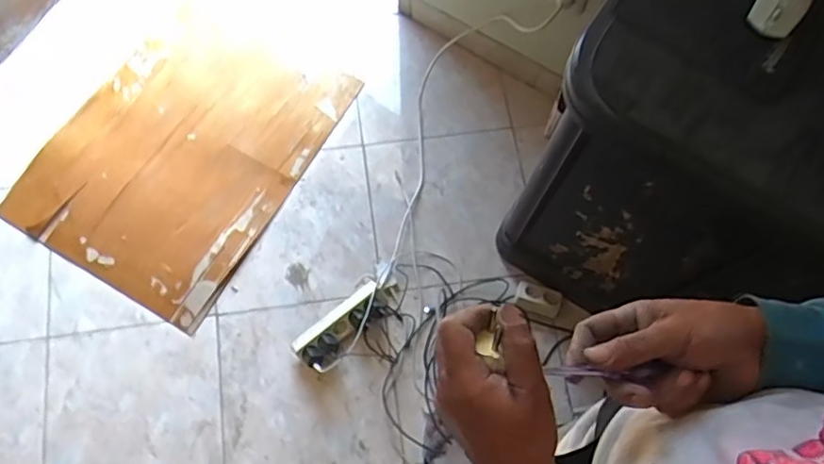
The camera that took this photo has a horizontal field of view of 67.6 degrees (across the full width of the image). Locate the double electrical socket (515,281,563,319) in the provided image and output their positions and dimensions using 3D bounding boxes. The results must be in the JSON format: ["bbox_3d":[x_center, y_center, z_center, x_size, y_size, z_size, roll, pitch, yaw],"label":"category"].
[{"bbox_3d":[0.304,0.167,1.488,0.111,0.050,0.080,25,72,7],"label":"double electrical socket"}]

